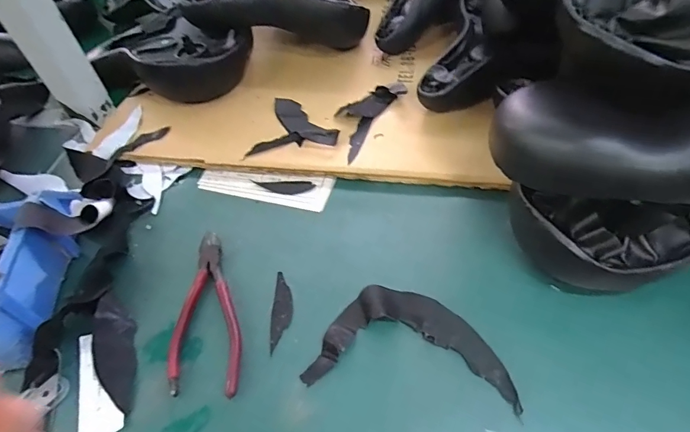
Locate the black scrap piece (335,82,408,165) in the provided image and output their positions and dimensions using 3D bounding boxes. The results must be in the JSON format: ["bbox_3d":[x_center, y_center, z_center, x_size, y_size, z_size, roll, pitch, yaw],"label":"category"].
[{"bbox_3d":[0.018,-0.118,0.510,0.057,0.016,0.136,23,58,22],"label":"black scrap piece"}]

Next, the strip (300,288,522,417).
[{"bbox_3d":[0.057,0.102,0.344,0.157,0.016,0.090,8,54,12],"label":"strip"}]

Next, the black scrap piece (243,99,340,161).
[{"bbox_3d":[-0.063,-0.113,0.508,0.103,0.017,0.090,-6,52,1],"label":"black scrap piece"}]

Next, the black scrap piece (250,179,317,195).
[{"bbox_3d":[-0.067,-0.030,0.464,0.067,0.004,0.018,0,52,6],"label":"black scrap piece"}]

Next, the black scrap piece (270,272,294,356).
[{"bbox_3d":[-0.055,0.083,0.377,0.018,0.004,0.074,-1,52,5],"label":"black scrap piece"}]

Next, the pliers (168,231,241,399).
[{"bbox_3d":[-0.118,0.079,0.372,0.058,0.010,0.151,-7,52,1],"label":"pliers"}]

